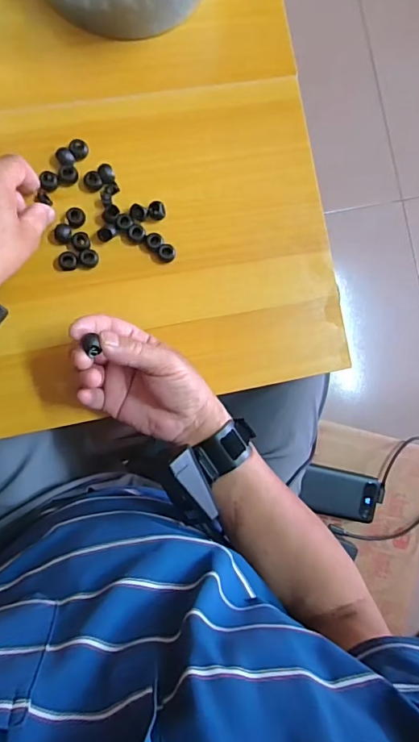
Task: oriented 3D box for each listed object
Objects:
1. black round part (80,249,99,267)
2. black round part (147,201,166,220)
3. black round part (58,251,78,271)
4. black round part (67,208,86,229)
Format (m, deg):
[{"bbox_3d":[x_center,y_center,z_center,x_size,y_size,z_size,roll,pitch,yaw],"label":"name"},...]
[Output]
[{"bbox_3d":[-0.114,-0.107,0.439,0.016,0.007,0.016,0,89,-7],"label":"black round part"},{"bbox_3d":[-0.051,-0.155,0.444,0.017,0.008,0.016,0,89,-7],"label":"black round part"},{"bbox_3d":[-0.134,-0.104,0.436,0.018,0.007,0.017,0,89,-7],"label":"black round part"},{"bbox_3d":[-0.128,-0.147,0.441,0.017,0.009,0.019,-7,90,-7],"label":"black round part"}]

